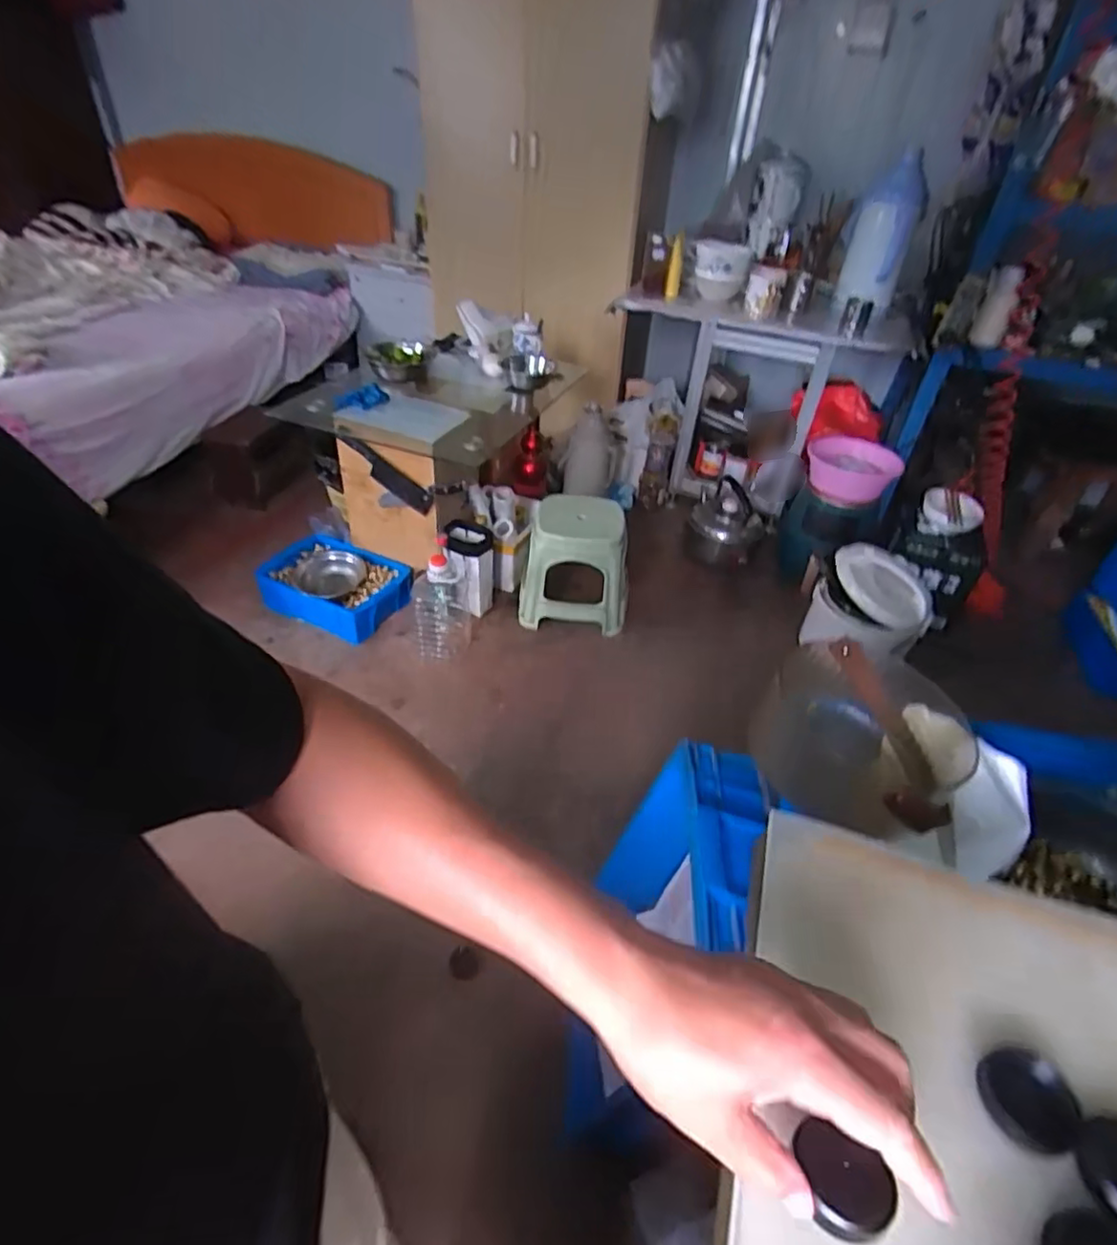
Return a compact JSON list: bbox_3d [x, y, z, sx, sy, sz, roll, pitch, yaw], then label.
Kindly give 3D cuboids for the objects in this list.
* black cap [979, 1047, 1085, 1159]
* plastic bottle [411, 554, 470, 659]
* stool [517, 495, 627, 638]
[{"bbox_3d":[0.240,0.244,0.325,0.040,0.012,0.042,3,40,-2],"label":"black cap"},{"bbox_3d":[-0.308,-0.056,1.684,0.148,0.285,0.170,-4,41,-10],"label":"plastic bottle"},{"bbox_3d":[0.055,-0.176,1.798,0.303,0.308,0.257,10,40,6],"label":"stool"}]

